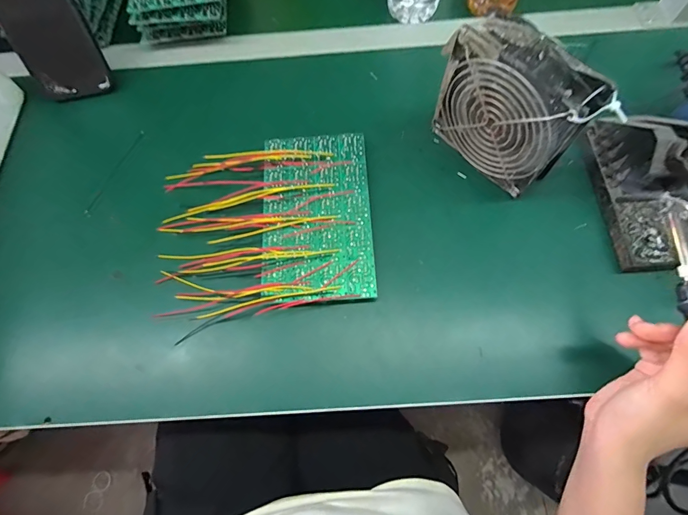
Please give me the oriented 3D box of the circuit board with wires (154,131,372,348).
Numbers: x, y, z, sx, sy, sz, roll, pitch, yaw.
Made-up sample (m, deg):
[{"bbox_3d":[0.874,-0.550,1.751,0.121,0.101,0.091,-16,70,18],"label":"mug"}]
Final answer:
[{"bbox_3d":[-0.074,-0.031,0.363,0.200,0.019,0.174,-9,69,-1],"label":"circuit board with wires"}]

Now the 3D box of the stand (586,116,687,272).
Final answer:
[{"bbox_3d":[0.282,-0.067,0.330,0.076,0.068,0.144,-5,69,1],"label":"stand"}]

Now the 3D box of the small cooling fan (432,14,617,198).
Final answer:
[{"bbox_3d":[0.144,-0.127,0.332,0.041,0.122,0.121,-38,72,-12],"label":"small cooling fan"}]

